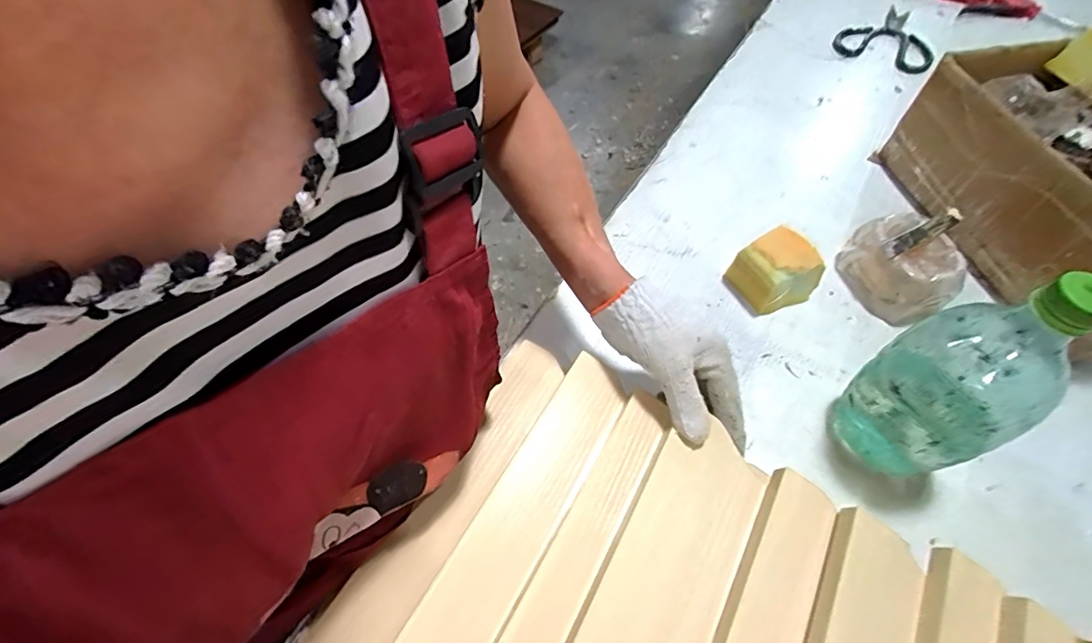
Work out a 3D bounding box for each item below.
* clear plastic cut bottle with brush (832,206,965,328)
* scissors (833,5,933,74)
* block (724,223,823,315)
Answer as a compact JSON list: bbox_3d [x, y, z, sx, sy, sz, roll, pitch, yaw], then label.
[{"bbox_3d":[0.366,-0.056,0.494,0.093,0.061,0.100,-8,58,-4],"label":"clear plastic cut bottle with brush"},{"bbox_3d":[0.559,-0.458,0.790,0.140,0.018,0.197,35,64,21],"label":"scissors"},{"bbox_3d":[0.227,-0.049,0.490,0.060,0.062,0.063,-28,62,-16],"label":"block"}]

